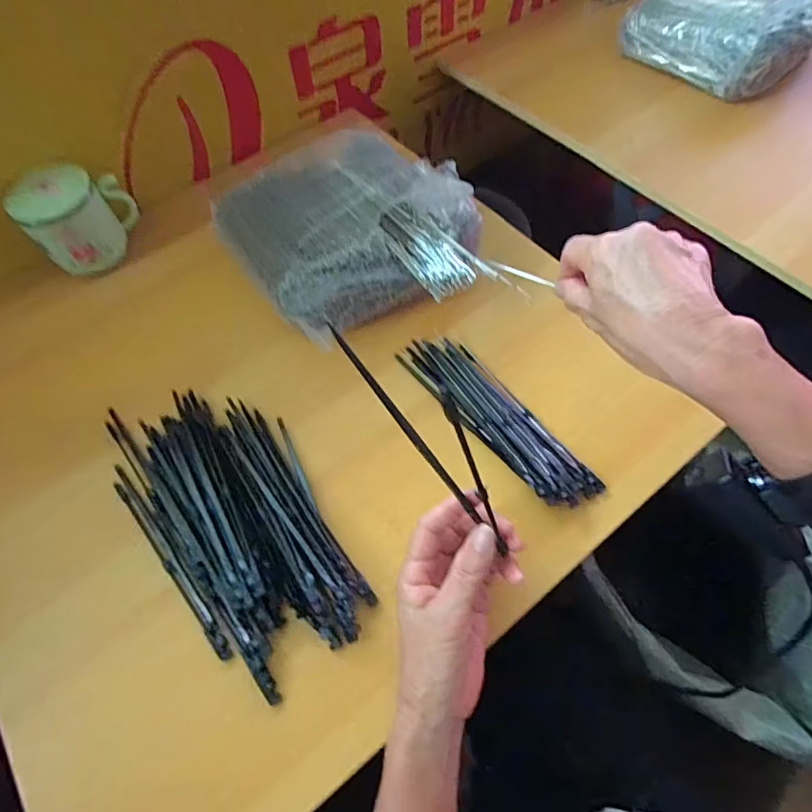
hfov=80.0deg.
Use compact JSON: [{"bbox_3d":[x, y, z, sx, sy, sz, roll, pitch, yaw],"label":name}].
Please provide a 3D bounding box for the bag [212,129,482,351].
[{"bbox_3d":[-0.061,-0.179,0.480,0.212,0.070,0.227,-37,67,-16],"label":"bag"}]

